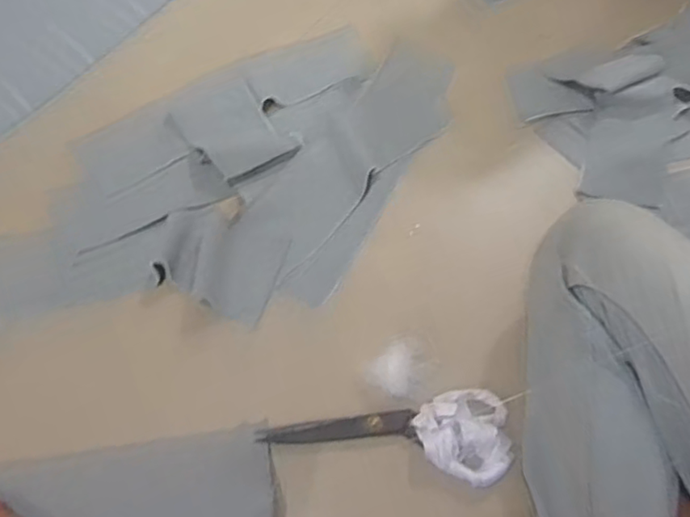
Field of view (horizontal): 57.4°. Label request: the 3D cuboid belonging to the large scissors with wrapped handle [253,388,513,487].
[{"bbox_3d":[0.044,0.183,0.597,0.239,0.030,0.092,-10,65,-7],"label":"large scissors with wrapped handle"}]

